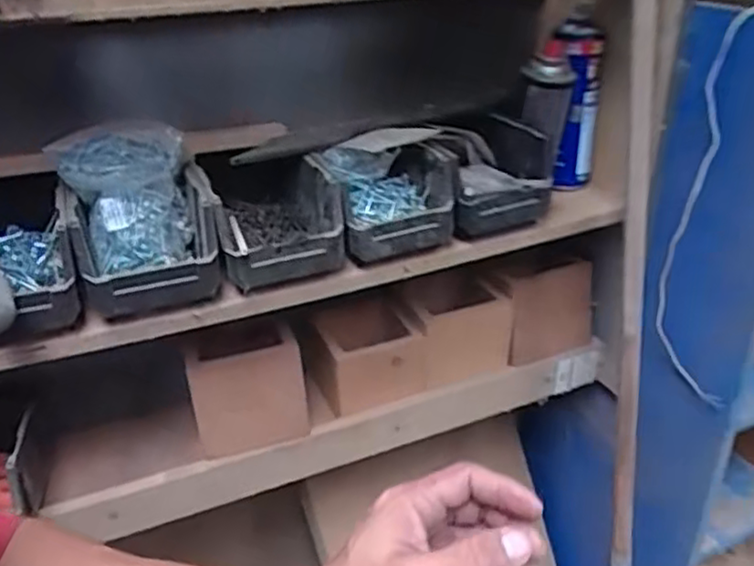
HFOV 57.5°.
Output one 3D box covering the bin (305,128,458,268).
[{"bbox_3d":[0.013,-0.104,0.782,0.142,0.115,0.120,-15,31,-23],"label":"bin"}]

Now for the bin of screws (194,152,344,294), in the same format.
[{"bbox_3d":[-0.119,-0.084,0.783,0.126,0.090,0.203,-11,29,-16],"label":"bin of screws"}]

